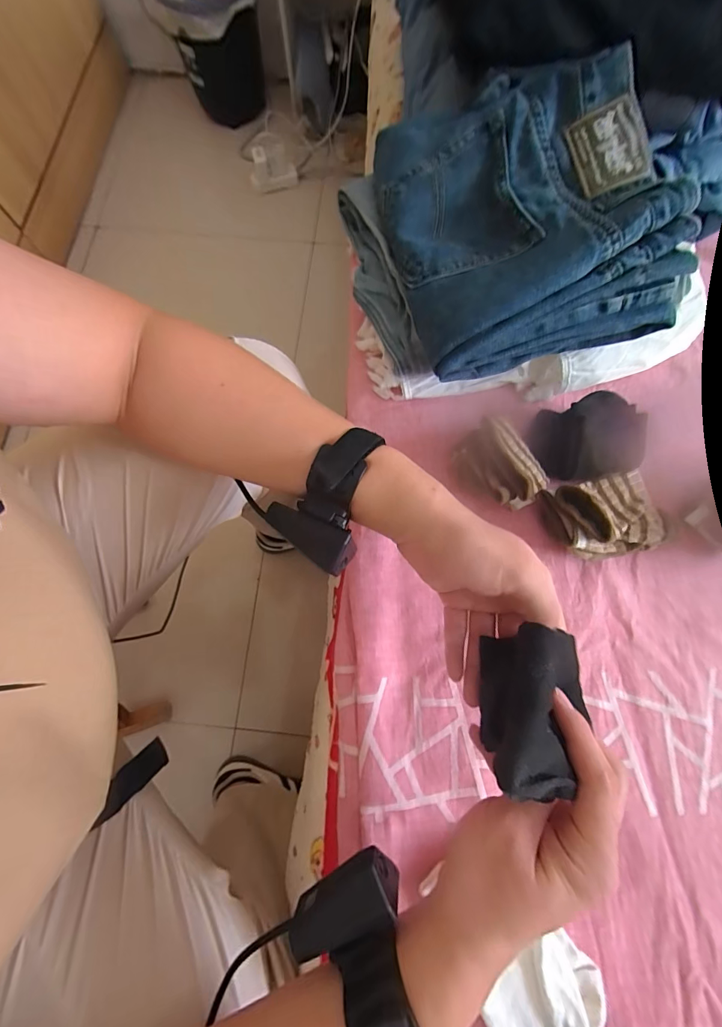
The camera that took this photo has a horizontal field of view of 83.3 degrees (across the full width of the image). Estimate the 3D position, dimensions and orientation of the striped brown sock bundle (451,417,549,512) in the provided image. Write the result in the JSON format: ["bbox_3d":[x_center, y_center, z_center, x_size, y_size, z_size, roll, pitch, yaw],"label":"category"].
[{"bbox_3d":[0.133,-0.050,0.394,0.073,0.060,0.091,-22,74,-7],"label":"striped brown sock bundle"}]

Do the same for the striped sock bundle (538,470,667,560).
[{"bbox_3d":[0.236,0.002,0.389,0.116,0.052,0.077,-12,73,-4],"label":"striped sock bundle"}]

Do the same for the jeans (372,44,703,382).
[{"bbox_3d":[0.146,-0.292,0.391,0.235,0.090,0.293,-16,76,-4],"label":"jeans"}]

